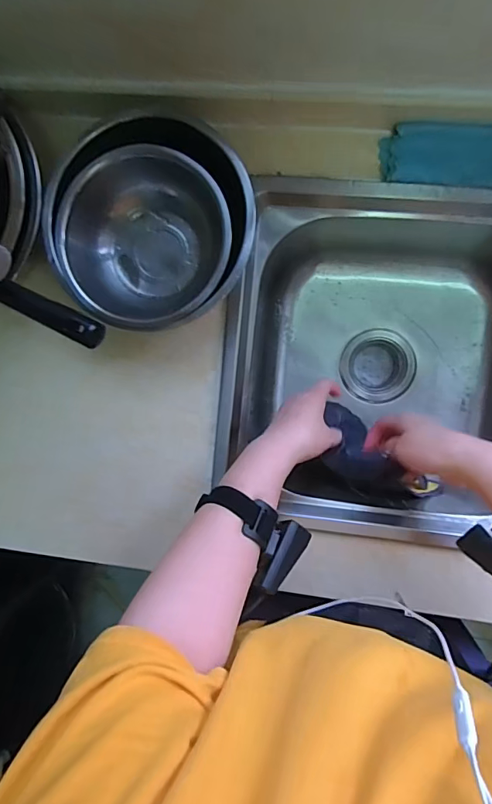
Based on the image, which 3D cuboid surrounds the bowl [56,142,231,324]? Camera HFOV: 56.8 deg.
[{"bbox_3d":[-0.104,-0.175,0.501,0.177,0.074,0.167,0,94,6],"label":"bowl"}]

